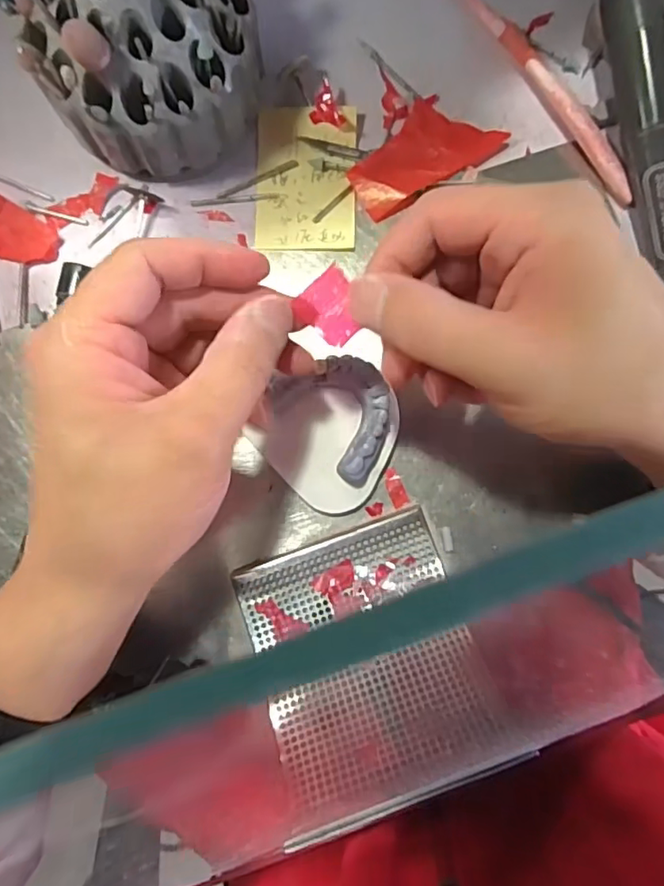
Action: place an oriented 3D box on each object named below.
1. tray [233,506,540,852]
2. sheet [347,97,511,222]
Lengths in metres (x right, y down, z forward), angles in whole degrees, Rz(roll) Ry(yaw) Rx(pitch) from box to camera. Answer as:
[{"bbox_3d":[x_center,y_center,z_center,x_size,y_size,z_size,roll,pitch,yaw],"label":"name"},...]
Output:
[{"bbox_3d":[0.015,0.097,0.254,0.097,0.013,0.116,-21,61,-1],"label":"tray"},{"bbox_3d":[0.045,-0.151,0.291,0.080,0.004,0.040,-34,88,-6],"label":"sheet"}]

